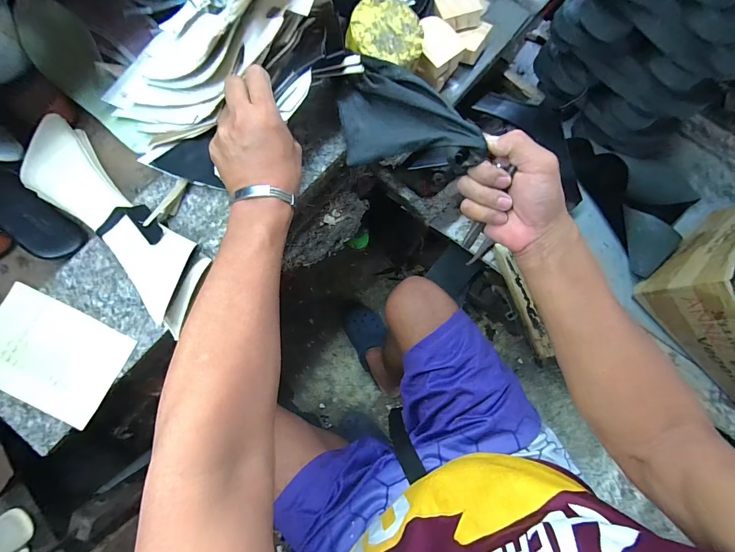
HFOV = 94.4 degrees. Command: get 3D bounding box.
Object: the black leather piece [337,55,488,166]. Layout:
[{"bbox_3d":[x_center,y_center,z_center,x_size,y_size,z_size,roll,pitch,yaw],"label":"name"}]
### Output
[{"bbox_3d":[0.044,-0.187,0.380,0.150,0.040,0.127,-3,77,13],"label":"black leather piece"}]

